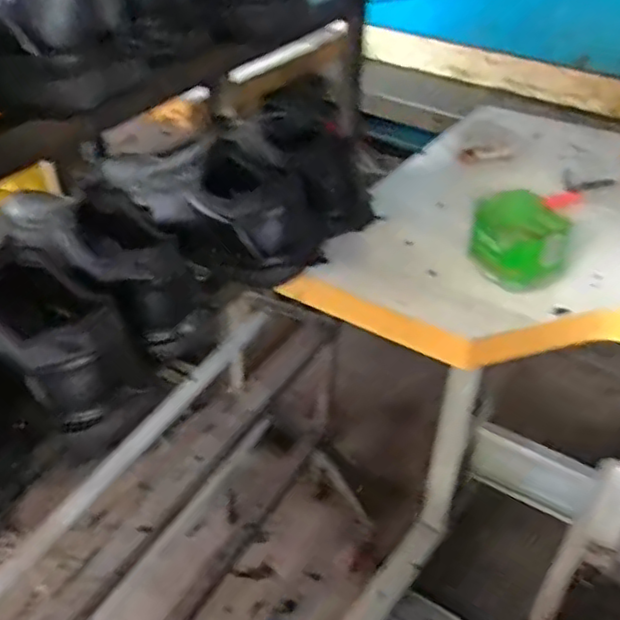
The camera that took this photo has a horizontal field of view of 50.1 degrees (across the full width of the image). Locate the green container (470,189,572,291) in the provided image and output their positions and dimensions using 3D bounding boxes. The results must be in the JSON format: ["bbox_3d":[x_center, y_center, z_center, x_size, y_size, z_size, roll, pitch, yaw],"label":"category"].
[{"bbox_3d":[0.200,-0.065,0.638,0.091,0.058,0.072,18,41,22],"label":"green container"}]

